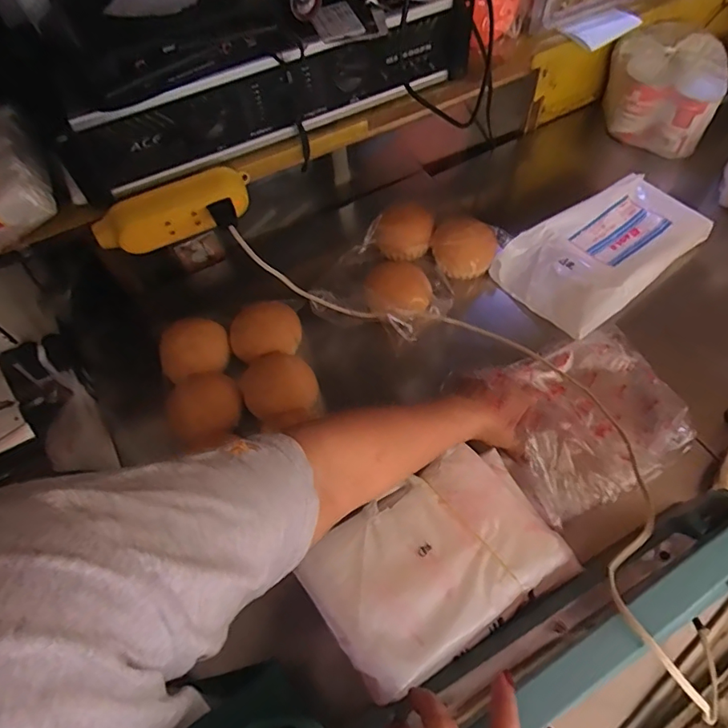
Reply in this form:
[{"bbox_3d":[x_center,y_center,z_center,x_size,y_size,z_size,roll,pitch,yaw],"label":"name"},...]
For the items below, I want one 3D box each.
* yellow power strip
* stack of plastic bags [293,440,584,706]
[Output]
[{"bbox_3d":[-0.213,-0.172,0.566,0.177,0.057,0.035,-26,60,-11],"label":"yellow power strip"},{"bbox_3d":[0.068,0.178,0.458,0.219,0.030,0.141,-29,61,-13],"label":"stack of plastic bags"}]

